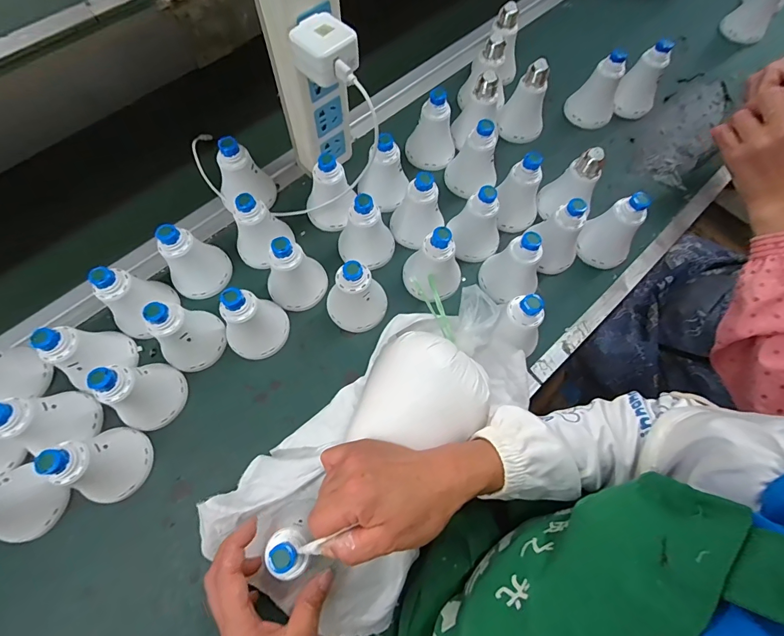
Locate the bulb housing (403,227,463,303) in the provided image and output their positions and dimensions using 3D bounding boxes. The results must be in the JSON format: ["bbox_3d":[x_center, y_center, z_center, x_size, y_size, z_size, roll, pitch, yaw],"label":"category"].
[{"bbox_3d":[0.047,-0.057,0.408,0.063,0.081,0.054,-39,73,-15],"label":"bulb housing"}]

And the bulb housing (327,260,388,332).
[{"bbox_3d":[-0.036,-0.025,0.398,0.063,0.082,0.052,-15,68,-7],"label":"bulb housing"}]

